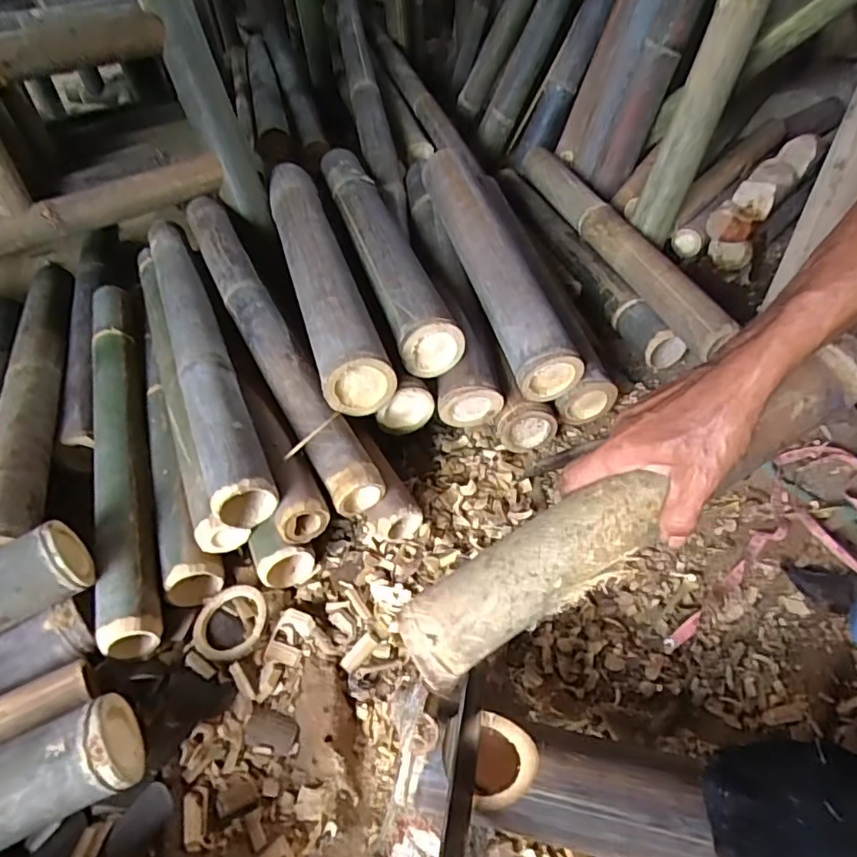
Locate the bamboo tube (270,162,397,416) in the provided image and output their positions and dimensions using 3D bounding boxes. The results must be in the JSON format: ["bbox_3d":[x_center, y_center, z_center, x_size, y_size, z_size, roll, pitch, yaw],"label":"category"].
[{"bbox_3d":[-0.167,-0.252,0.854,0.086,0.075,0.599,-15,46,-10],"label":"bamboo tube"}]

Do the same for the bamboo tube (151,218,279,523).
[{"bbox_3d":[-0.310,-0.126,0.765,0.062,0.056,0.633,-20,47,-15],"label":"bamboo tube"}]

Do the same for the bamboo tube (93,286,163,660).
[{"bbox_3d":[-0.413,-0.010,0.762,0.068,0.050,0.646,-18,47,-13],"label":"bamboo tube"}]

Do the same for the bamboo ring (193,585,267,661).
[{"bbox_3d":[-0.209,0.207,0.598,0.076,0.019,0.077,-3,47,3],"label":"bamboo ring"}]

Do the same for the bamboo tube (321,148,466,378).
[{"bbox_3d":[-0.084,-0.322,0.918,0.084,0.074,0.650,-14,46,-9],"label":"bamboo tube"}]

